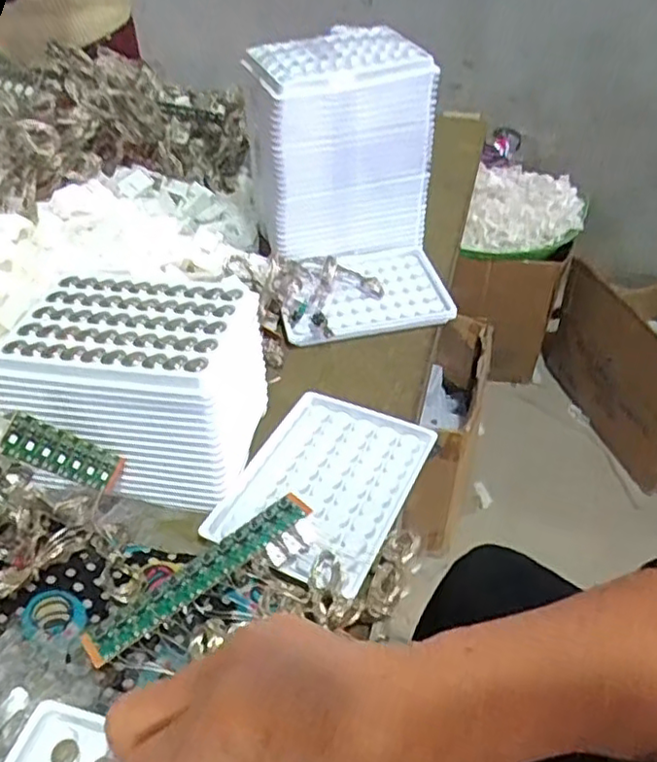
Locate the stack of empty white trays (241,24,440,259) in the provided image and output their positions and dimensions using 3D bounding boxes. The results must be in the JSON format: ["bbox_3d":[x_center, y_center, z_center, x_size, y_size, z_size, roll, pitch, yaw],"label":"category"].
[{"bbox_3d":[0.011,-0.188,0.549,0.135,0.154,0.095,-11,43,-10],"label":"stack of empty white trays"}]

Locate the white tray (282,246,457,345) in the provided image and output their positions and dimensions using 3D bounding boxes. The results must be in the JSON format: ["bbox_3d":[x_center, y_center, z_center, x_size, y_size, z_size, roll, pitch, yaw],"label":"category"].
[{"bbox_3d":[0.027,-0.072,0.531,0.127,0.017,0.099,-8,43,-7],"label":"white tray"}]

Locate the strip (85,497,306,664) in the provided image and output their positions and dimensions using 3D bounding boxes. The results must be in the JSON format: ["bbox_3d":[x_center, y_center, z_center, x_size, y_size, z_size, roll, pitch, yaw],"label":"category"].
[{"bbox_3d":[-0.063,0.100,0.339,0.124,0.017,0.019,-29,49,-27],"label":"strip"}]

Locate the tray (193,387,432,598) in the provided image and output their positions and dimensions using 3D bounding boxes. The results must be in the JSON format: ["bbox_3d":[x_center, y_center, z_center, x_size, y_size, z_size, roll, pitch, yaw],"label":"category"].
[{"bbox_3d":[-0.003,0.058,0.393,0.096,0.009,0.126,18,46,20],"label":"tray"}]

